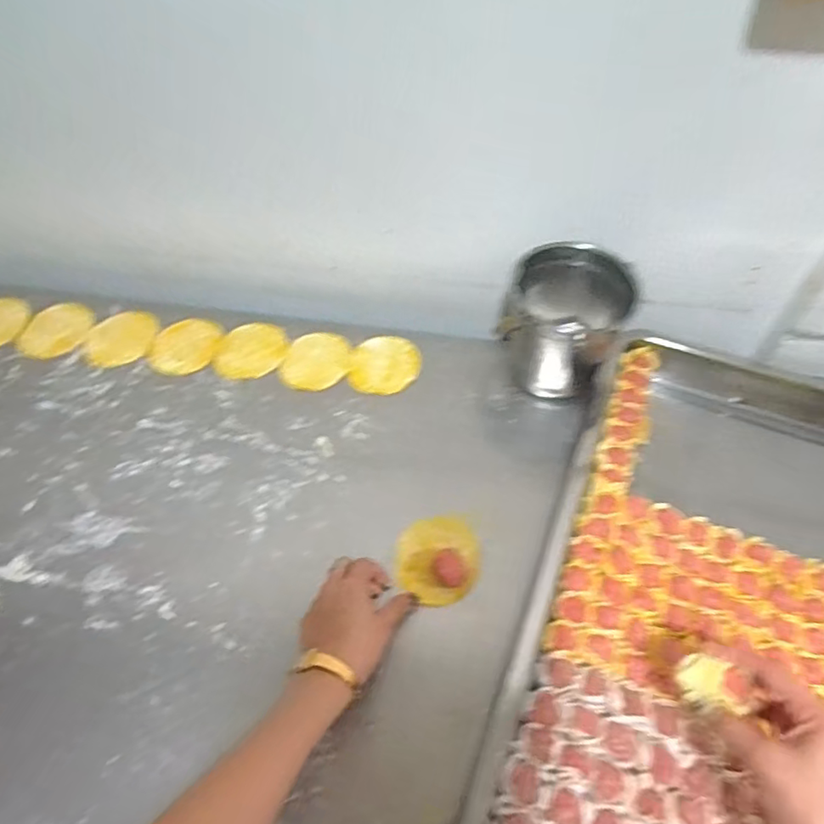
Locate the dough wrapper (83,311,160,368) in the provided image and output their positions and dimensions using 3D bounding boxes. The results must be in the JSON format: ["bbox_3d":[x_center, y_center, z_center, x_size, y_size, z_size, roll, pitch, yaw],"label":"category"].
[{"bbox_3d":[-0.367,-0.094,0.747,0.080,0.004,0.094,32,61,19],"label":"dough wrapper"}]

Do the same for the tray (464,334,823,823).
[{"bbox_3d":[0.318,0.182,0.543,0.386,0.050,0.616,19,58,12],"label":"tray"}]

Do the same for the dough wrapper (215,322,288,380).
[{"bbox_3d":[-0.199,-0.077,0.735,0.084,0.005,0.091,0,56,-1],"label":"dough wrapper"}]

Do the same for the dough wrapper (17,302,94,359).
[{"bbox_3d":[-0.452,-0.104,0.752,0.072,0.006,0.090,24,61,8],"label":"dough wrapper"}]

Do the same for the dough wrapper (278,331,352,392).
[{"bbox_3d":[-0.115,-0.063,0.724,0.076,0.006,0.093,17,58,10],"label":"dough wrapper"}]

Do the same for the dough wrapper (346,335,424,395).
[{"bbox_3d":[-0.034,-0.057,0.724,0.081,0.004,0.091,21,59,9],"label":"dough wrapper"}]

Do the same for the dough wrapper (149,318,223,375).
[{"bbox_3d":[-0.282,-0.082,0.739,0.091,0.007,0.073,-36,64,-22],"label":"dough wrapper"}]

